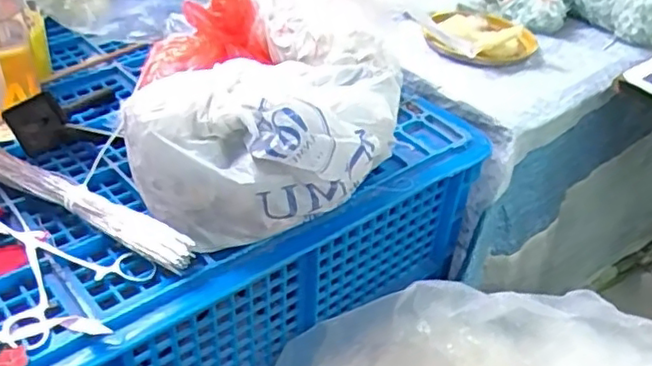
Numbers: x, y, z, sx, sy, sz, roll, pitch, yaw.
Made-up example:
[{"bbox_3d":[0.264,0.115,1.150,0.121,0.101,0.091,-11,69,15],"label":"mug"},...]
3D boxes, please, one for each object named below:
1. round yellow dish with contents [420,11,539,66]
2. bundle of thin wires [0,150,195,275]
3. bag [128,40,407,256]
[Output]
[{"bbox_3d":[0.182,-0.197,0.822,0.120,0.032,0.139,-17,43,-25],"label":"round yellow dish with contents"},{"bbox_3d":[-0.215,0.012,0.529,0.256,0.018,0.025,22,41,21],"label":"bundle of thin wires"},{"bbox_3d":[-0.038,-0.038,0.531,0.239,0.094,0.135,-16,42,-24],"label":"bag"}]

